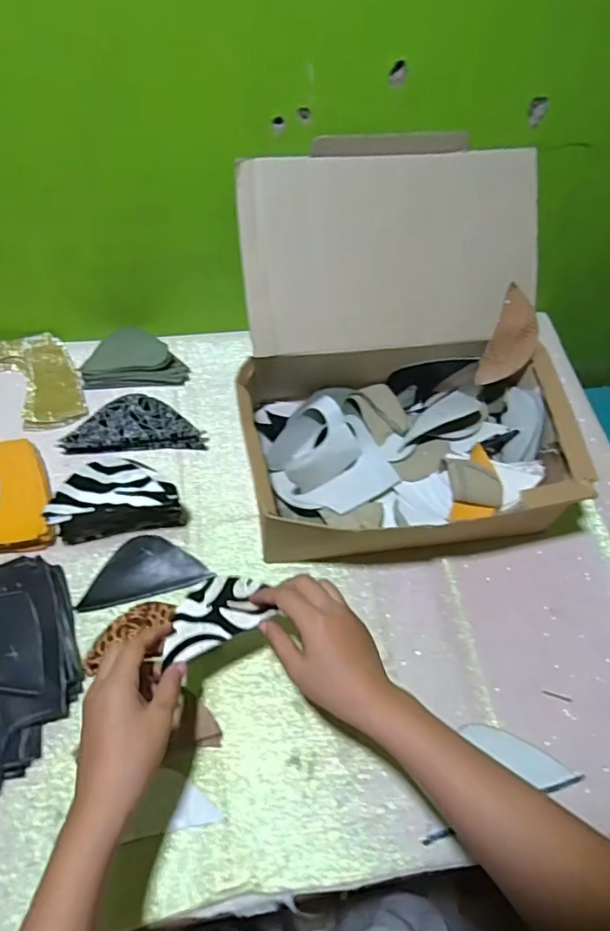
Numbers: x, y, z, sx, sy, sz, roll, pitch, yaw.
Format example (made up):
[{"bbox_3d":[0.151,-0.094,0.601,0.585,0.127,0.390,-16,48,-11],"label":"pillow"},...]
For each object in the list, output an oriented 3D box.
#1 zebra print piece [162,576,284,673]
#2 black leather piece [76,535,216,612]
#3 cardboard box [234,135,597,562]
[{"bbox_3d":[-0.078,0.124,0.467,0.095,0.010,0.053,-22,65,-15],"label":"zebra print piece"},{"bbox_3d":[-0.166,0.104,0.567,0.123,0.015,0.061,-12,61,-13],"label":"black leather piece"},{"bbox_3d":[0.102,-0.106,0.576,0.321,0.237,0.342,-4,59,-8],"label":"cardboard box"}]

